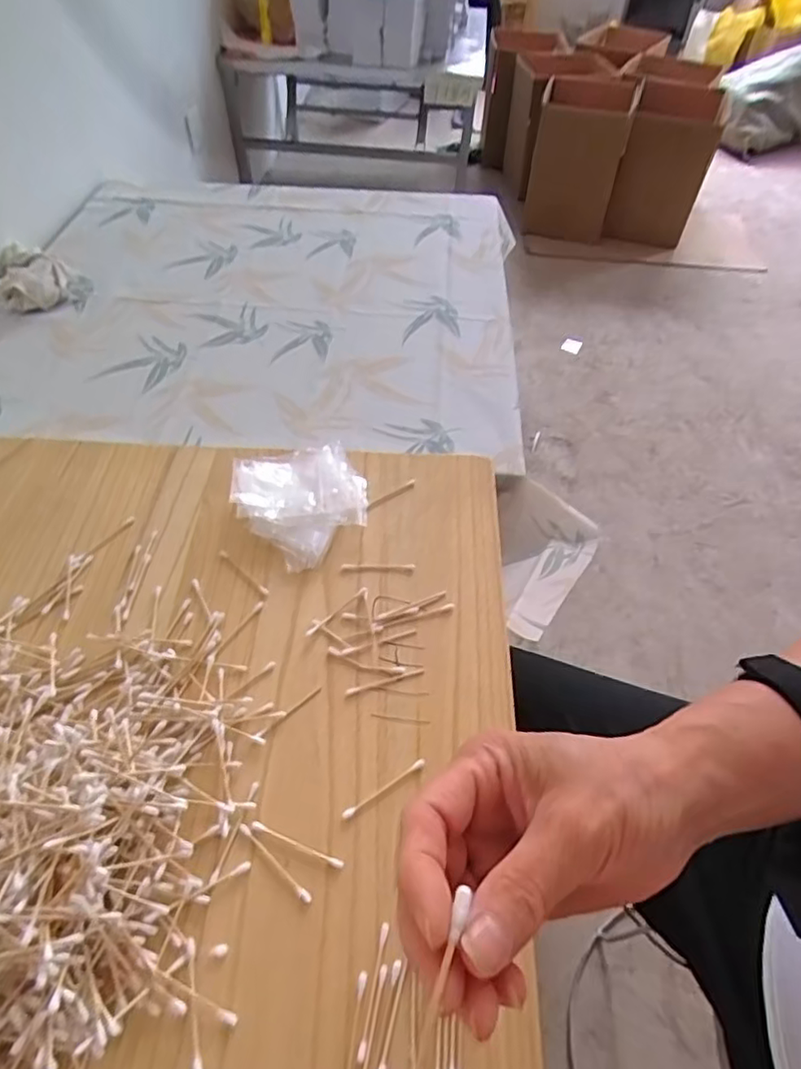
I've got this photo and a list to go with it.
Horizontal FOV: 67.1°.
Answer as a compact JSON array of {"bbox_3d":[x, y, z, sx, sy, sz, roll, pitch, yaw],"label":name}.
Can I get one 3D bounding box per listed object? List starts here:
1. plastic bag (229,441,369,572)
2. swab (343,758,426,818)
[{"bbox_3d":[-0.100,-0.040,0.629,0.129,0.034,0.136,-32,58,-28],"label":"plastic bag"},{"bbox_3d":[-0.012,0.192,0.459,0.072,0.006,0.006,-25,55,-23],"label":"swab"}]

